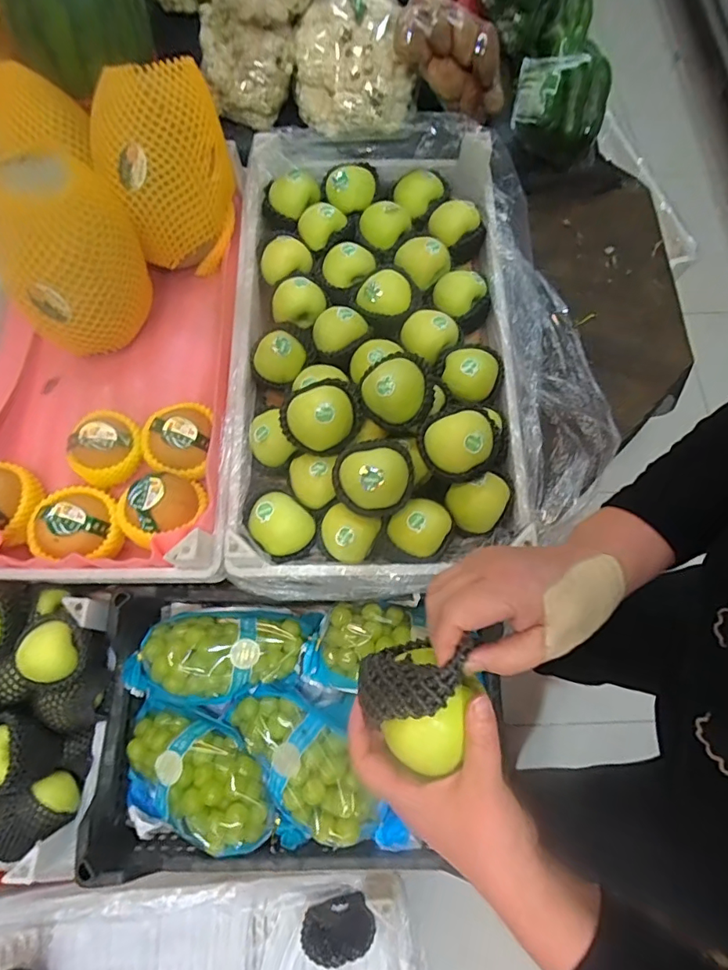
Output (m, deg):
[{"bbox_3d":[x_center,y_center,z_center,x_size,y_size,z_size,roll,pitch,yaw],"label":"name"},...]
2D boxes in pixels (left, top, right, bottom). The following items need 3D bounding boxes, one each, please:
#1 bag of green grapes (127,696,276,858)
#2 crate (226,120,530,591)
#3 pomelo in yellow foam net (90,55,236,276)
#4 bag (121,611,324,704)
[{"bbox_3d":[-0.217,0.380,0.648,0.220,0.067,0.131,19,75,4],"label":"bag of green grapes"},{"bbox_3d":[0.009,-0.210,0.703,0.381,0.145,0.685,0,75,-2],"label":"crate"},{"bbox_3d":[-0.285,-0.451,0.727,0.180,0.185,0.181,-10,75,-4],"label":"pomelo in yellow foam net"},{"bbox_3d":[-0.197,0.239,0.692,0.248,0.061,0.126,2,75,-1],"label":"bag"}]

